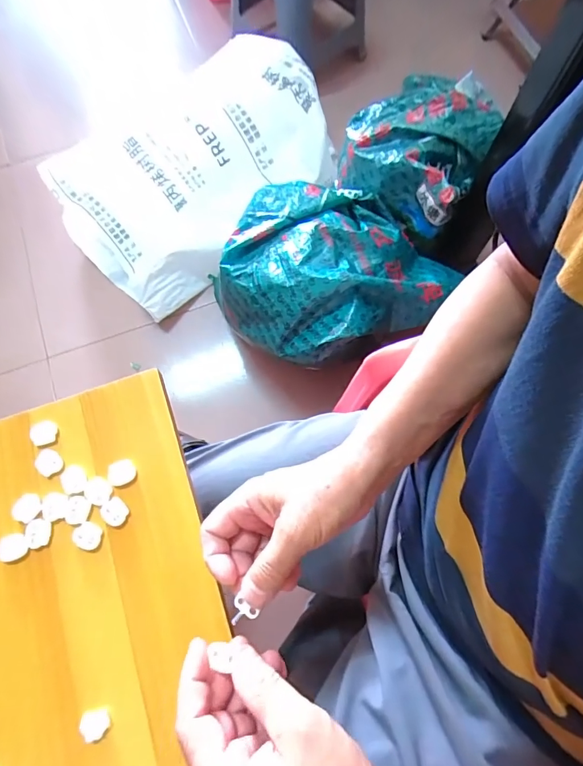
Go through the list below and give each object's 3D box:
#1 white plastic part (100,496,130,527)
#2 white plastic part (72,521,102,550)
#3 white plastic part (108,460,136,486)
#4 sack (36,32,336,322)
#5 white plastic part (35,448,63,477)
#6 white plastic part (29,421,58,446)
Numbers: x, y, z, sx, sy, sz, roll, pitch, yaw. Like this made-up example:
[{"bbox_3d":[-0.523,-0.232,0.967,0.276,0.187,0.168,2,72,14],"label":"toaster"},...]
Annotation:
[{"bbox_3d":[-0.149,0.108,0.348,0.023,0.004,0.020,43,78,13],"label":"white plastic part"},{"bbox_3d":[-0.169,0.127,0.345,0.022,0.007,0.020,14,73,5],"label":"white plastic part"},{"bbox_3d":[-0.147,0.077,0.359,0.023,0.004,0.021,-13,72,-3],"label":"white plastic part"},{"bbox_3d":[-0.224,-0.520,0.988,0.393,0.190,0.655,41,77,13],"label":"sack"},{"bbox_3d":[-0.213,0.069,0.362,0.024,0.004,0.020,36,76,11],"label":"white plastic part"},{"bbox_3d":[-0.221,0.044,0.369,0.024,0.004,0.020,-12,72,-3],"label":"white plastic part"}]

